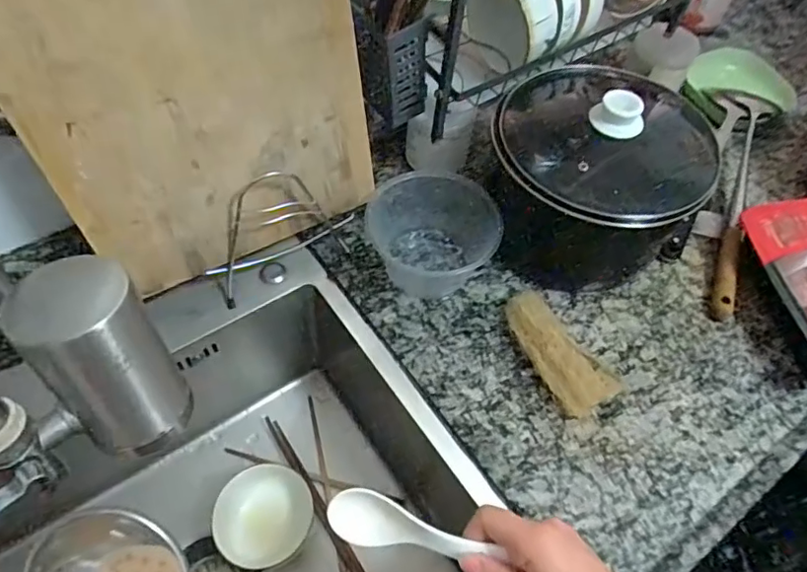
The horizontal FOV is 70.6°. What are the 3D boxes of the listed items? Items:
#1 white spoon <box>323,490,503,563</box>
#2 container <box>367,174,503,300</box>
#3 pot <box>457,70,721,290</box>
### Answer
[{"bbox_3d":[0.004,0.167,0.388,0.125,0.020,0.030,2,51,29],"label":"white spoon"},{"bbox_3d":[0.031,-0.068,0.648,0.141,0.071,0.126,-36,65,-25],"label":"container"},{"bbox_3d":[0.208,-0.138,0.634,0.217,0.179,0.217,2,55,-3],"label":"pot"}]

